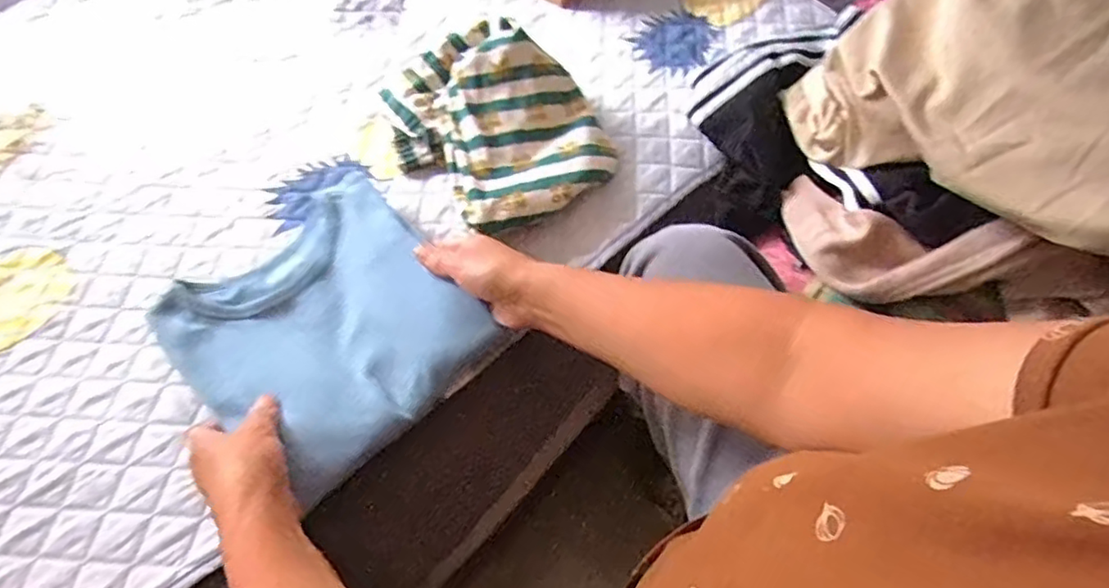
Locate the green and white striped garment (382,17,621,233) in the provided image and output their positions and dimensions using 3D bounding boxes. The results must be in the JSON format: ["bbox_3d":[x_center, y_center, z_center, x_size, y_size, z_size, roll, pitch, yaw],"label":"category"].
[{"bbox_3d":[-0.062,-0.181,0.662,0.186,0.093,0.245,-34,66,-18],"label":"green and white striped garment"}]

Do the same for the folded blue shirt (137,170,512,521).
[{"bbox_3d":[-0.200,0.023,0.565,0.240,0.033,0.227,40,68,20],"label":"folded blue shirt"}]

